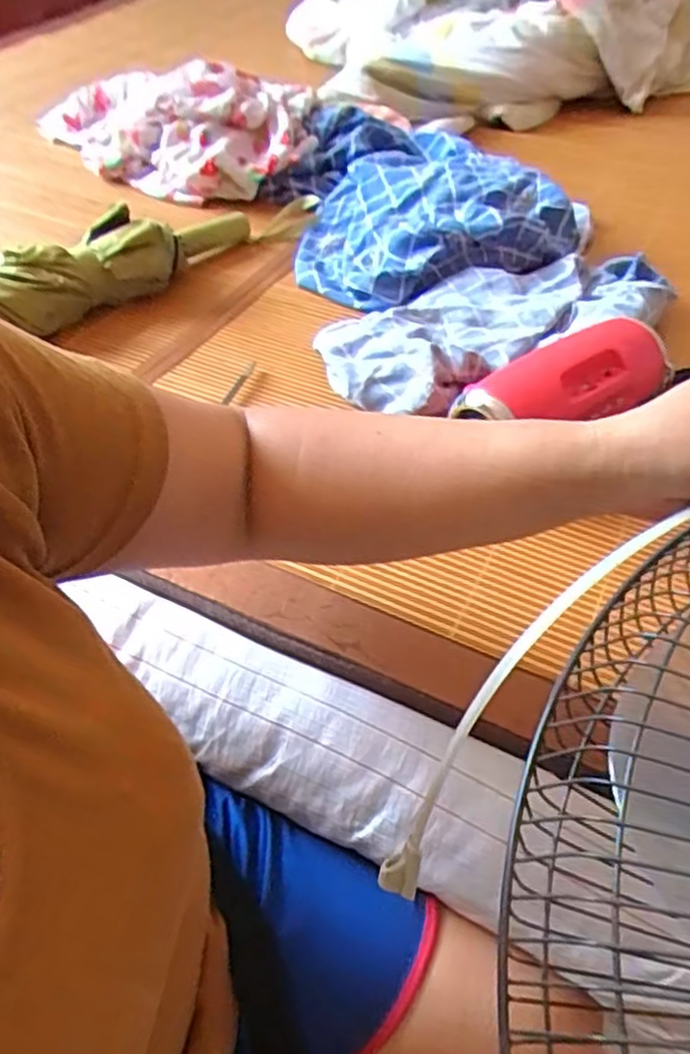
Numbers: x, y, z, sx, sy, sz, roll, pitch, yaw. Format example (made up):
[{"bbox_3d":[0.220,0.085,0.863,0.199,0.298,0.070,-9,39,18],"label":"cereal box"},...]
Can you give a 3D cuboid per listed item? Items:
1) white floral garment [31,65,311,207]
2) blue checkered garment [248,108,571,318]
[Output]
[{"bbox_3d":[-0.248,-0.580,1.004,0.426,0.101,0.241,21,53,18],"label":"white floral garment"},{"bbox_3d":[0.066,-0.417,0.876,0.301,0.075,0.429,-12,50,-10],"label":"blue checkered garment"}]

